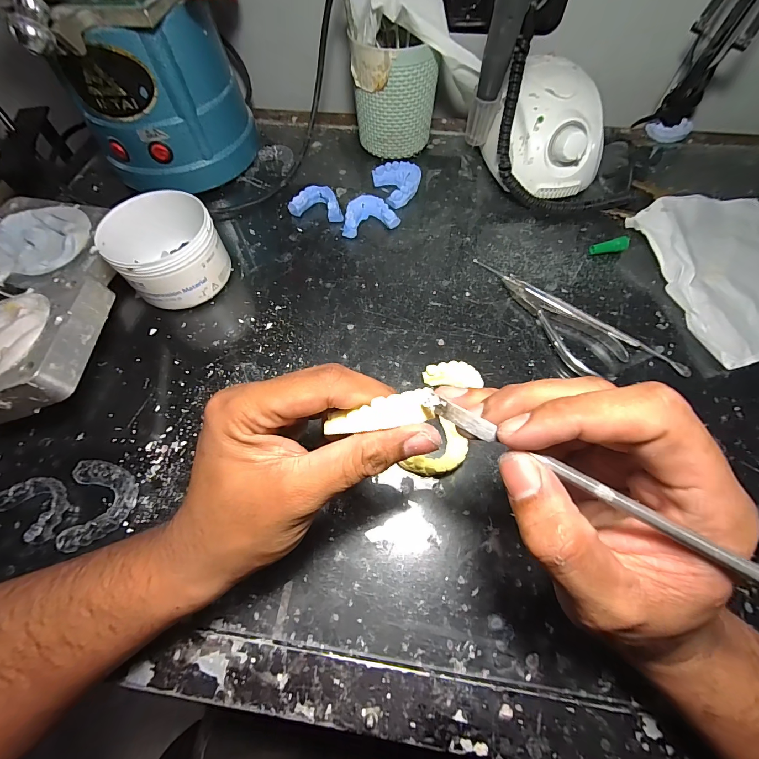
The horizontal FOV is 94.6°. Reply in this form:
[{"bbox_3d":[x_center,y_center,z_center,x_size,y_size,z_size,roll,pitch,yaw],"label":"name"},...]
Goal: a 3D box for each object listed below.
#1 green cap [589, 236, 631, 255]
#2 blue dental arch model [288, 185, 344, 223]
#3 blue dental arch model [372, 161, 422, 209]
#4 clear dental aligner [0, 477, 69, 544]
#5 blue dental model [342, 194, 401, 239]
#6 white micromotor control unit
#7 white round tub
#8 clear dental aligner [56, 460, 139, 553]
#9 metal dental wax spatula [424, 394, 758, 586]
[{"bbox_3d":[0.230,-0.133,0.350,0.033,0.014,0.012,-2,63,1],"label":"green cap"},{"bbox_3d":[-0.068,-0.197,0.392,0.058,0.019,0.034,10,63,7],"label":"blue dental arch model"},{"bbox_3d":[0.023,-0.227,0.404,0.048,0.019,0.061,-20,64,-9],"label":"blue dental arch model"},{"bbox_3d":[-0.242,0.088,0.248,0.051,0.010,0.033,30,67,16],"label":"clear dental aligner"},{"bbox_3d":[-0.013,-0.179,0.381,0.060,0.018,0.040,-15,63,-6],"label":"blue dental model"},{"bbox_3d":[0.178,-0.270,0.385,0.096,0.084,0.133,-9,63,-3],"label":"white micromotor control unit"},{"bbox_3d":[-0.193,-0.117,0.324,0.085,0.067,0.087,-1,63,1],"label":"white round tub"},{"bbox_3d":[-0.198,0.087,0.249,0.045,0.008,0.059,-8,63,-2],"label":"clear dental aligner"},{"bbox_3d":[0.090,0.046,0.115,0.170,0.007,0.007,28,67,20],"label":"metal dental wax spatula"}]

